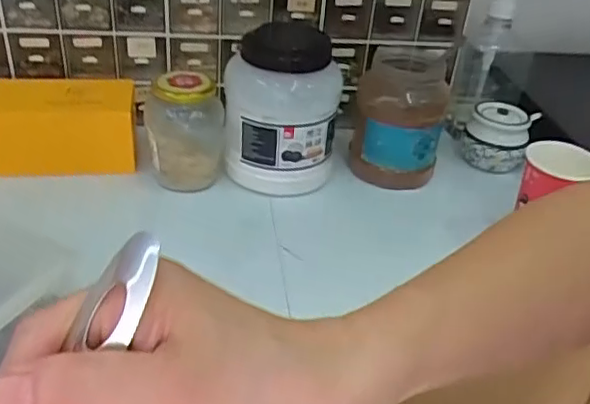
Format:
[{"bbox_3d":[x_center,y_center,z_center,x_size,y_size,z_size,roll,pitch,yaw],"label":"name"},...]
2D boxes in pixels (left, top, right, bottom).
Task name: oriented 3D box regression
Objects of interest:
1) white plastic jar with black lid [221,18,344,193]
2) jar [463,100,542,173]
[{"bbox_3d":[-0.019,-0.124,0.815,0.145,0.195,0.125,3,34,-4],"label":"white plastic jar with black lid"},{"bbox_3d":[0.305,-0.097,0.920,0.085,0.090,0.078,4,34,-3],"label":"jar"}]

